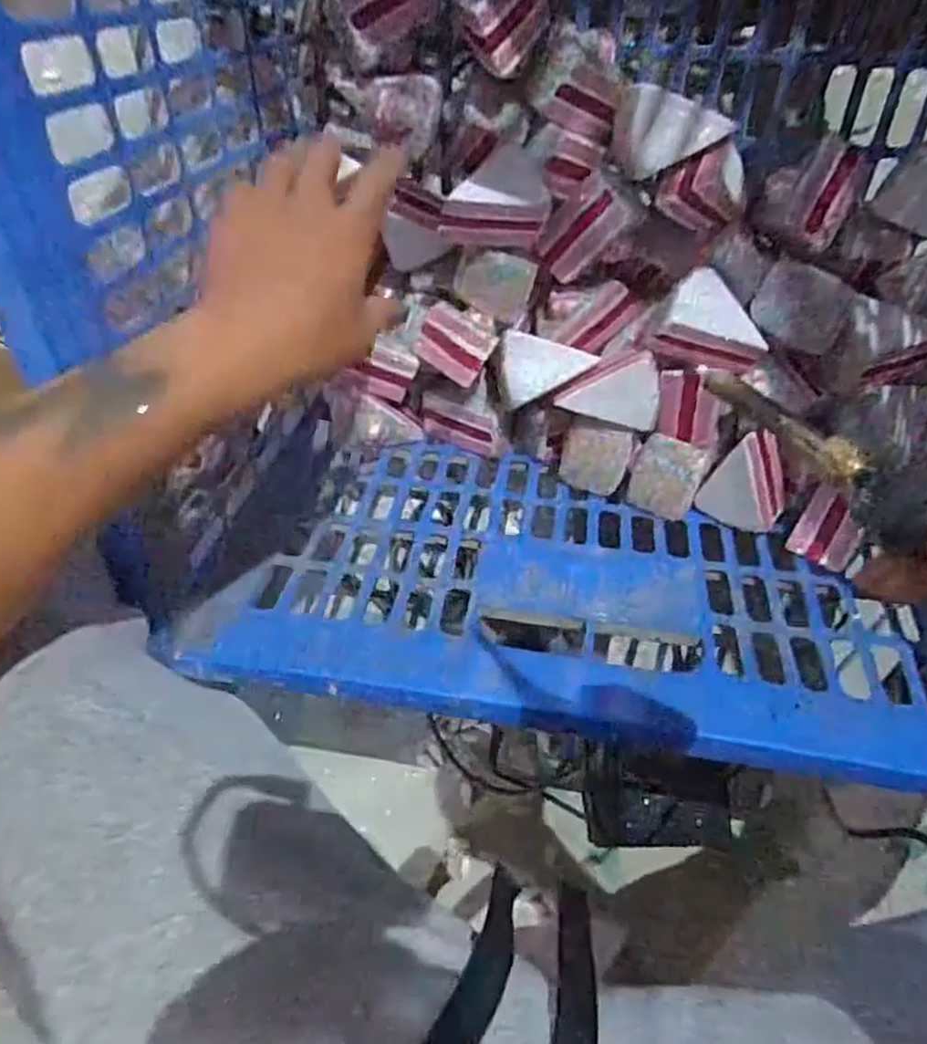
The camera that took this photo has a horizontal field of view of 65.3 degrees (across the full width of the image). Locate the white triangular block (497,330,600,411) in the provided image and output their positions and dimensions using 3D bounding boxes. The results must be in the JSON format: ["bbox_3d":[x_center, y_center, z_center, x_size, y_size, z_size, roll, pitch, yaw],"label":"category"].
[{"bbox_3d":[0.068,-0.127,0.649,0.081,0.041,0.062,19,89,8],"label":"white triangular block"}]

